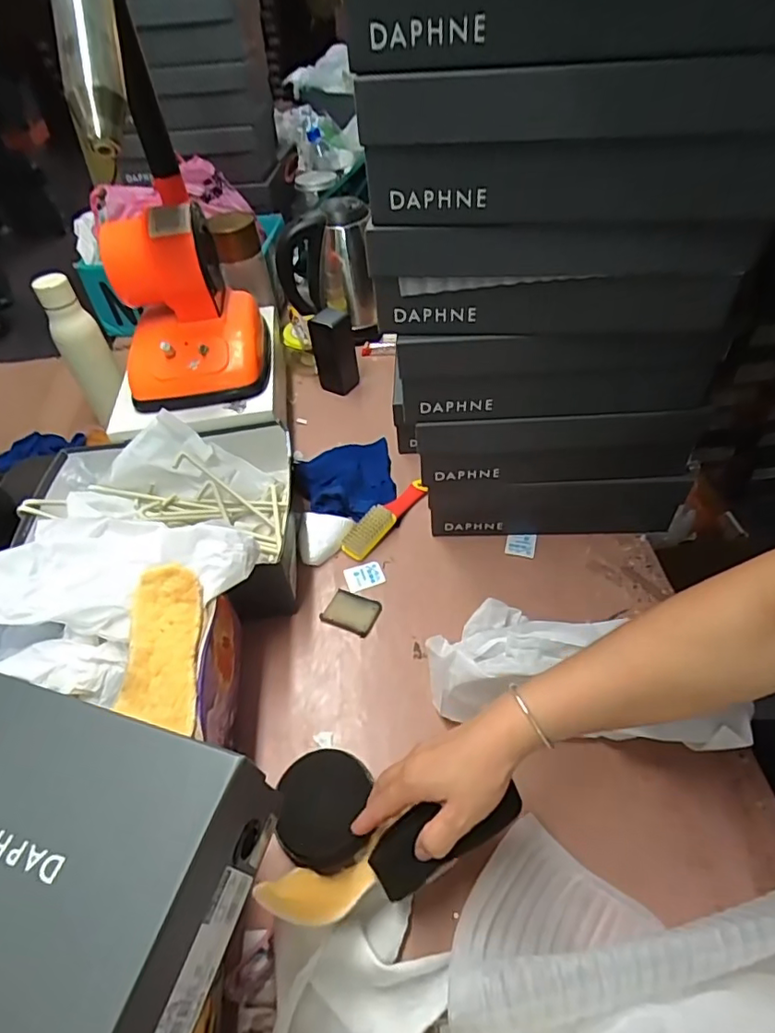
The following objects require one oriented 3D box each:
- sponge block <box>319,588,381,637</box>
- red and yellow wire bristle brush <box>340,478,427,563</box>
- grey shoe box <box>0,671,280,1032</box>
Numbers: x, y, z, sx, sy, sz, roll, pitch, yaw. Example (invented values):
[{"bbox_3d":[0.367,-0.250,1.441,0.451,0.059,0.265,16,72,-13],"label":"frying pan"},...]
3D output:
[{"bbox_3d":[-0.041,0.112,0.659,0.061,0.007,0.049,17,52,19],"label":"sponge block"},{"bbox_3d":[-0.002,-0.002,0.742,0.031,0.029,0.148,30,57,27],"label":"red and yellow wire bristle brush"},{"bbox_3d":[-0.238,0.189,0.332,0.301,0.080,0.159,12,50,15],"label":"grey shoe box"}]

